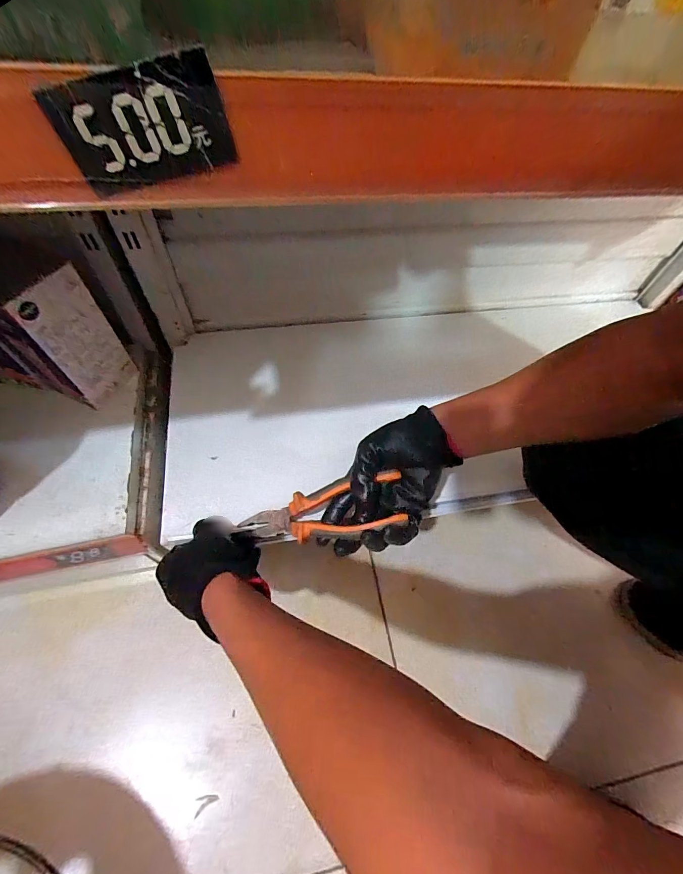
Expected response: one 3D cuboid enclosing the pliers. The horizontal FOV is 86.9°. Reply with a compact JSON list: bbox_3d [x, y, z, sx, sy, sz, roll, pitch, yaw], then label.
[{"bbox_3d":[-0.027,0.085,0.396,0.183,0.012,0.056,-19,57,13],"label":"pliers"}]

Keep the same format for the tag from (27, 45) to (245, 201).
[{"bbox_3d":[-0.073,-0.112,0.132,0.060,0.032,0.010,-13,49,3],"label":"tag"}]

